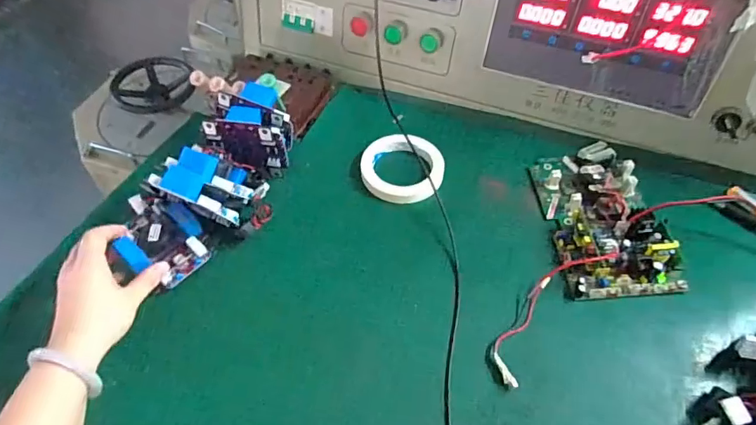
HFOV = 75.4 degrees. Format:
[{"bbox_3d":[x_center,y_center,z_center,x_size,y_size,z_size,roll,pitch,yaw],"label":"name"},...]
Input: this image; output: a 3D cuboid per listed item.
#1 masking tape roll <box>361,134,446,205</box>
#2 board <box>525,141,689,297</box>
[{"bbox_3d":[0.030,-0.058,0.617,0.104,0.019,0.098,0,51,1],"label":"masking tape roll"},{"bbox_3d":[0.257,0.001,0.564,0.123,0.038,0.198,-4,51,-2],"label":"board"}]

